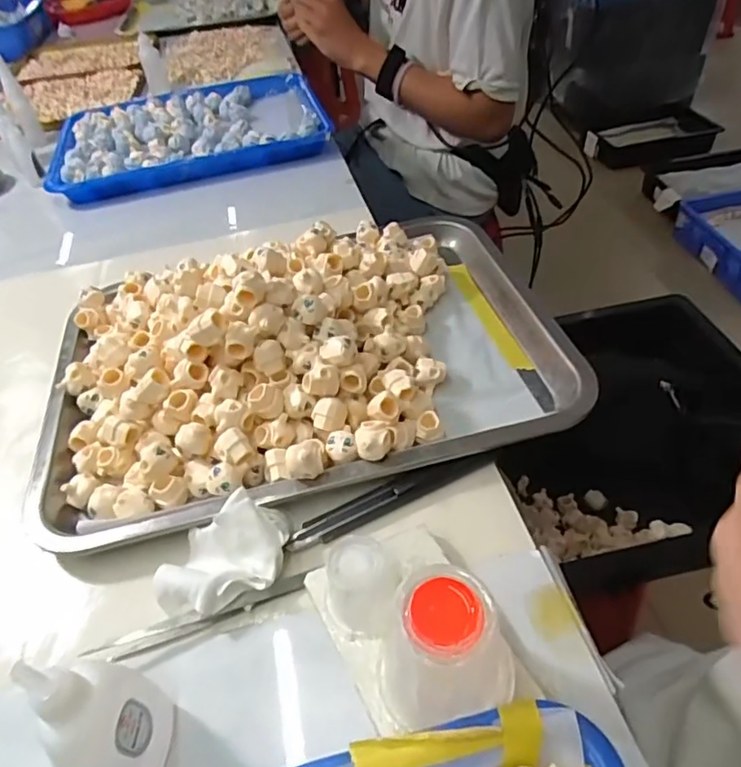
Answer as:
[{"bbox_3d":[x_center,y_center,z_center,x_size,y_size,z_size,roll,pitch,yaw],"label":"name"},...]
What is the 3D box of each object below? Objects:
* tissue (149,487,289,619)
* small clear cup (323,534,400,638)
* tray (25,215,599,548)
[{"bbox_3d":[-0.078,0.090,0.298,0.070,0.029,0.049,-21,47,-15],"label":"tissue"},{"bbox_3d":[-0.004,0.097,0.270,0.032,0.044,0.033,-3,45,3],"label":"small clear cup"},{"bbox_3d":[-0.053,-0.040,0.393,0.349,0.068,0.249,-12,47,-8],"label":"tray"}]

